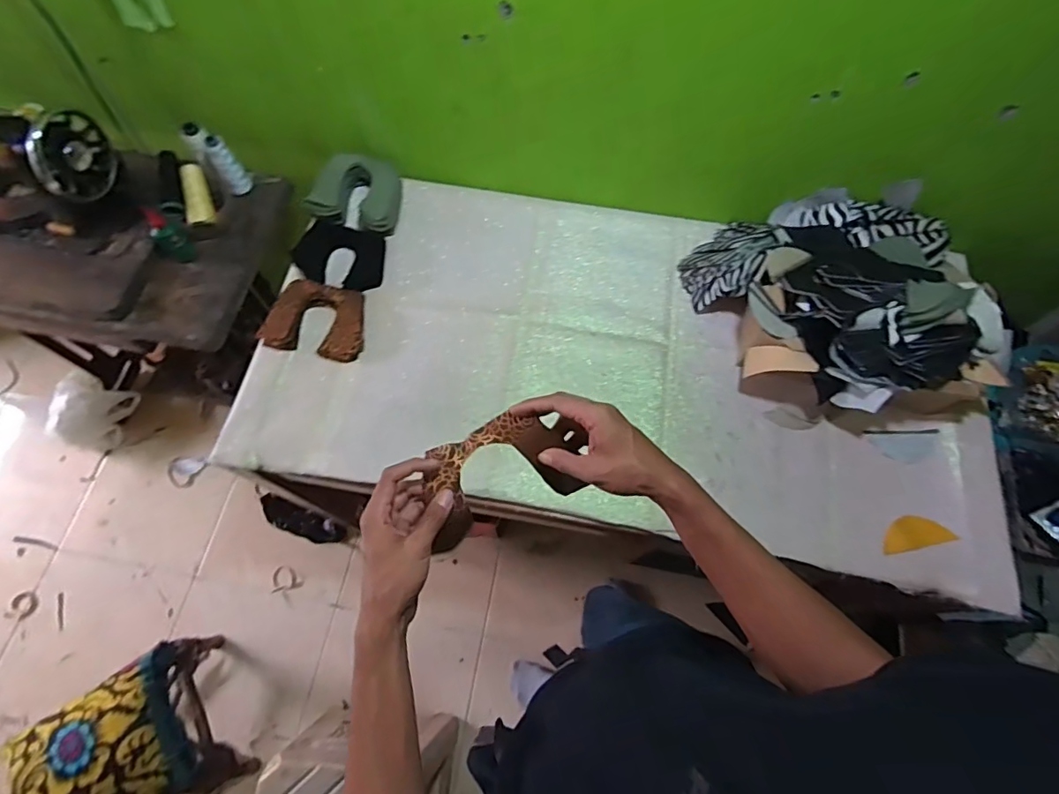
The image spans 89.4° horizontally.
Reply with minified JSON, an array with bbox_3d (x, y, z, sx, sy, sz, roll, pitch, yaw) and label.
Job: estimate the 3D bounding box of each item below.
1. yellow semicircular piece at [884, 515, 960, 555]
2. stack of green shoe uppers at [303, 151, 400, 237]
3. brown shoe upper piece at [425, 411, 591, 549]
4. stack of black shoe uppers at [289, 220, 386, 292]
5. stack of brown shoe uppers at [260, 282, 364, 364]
[{"bbox_3d":[0.569,0.199,0.791,0.097,0.006,0.048,-17,70,9],"label":"yellow semicircular piece"},{"bbox_3d":[-0.315,-0.381,0.998,0.149,0.056,0.148,15,67,5],"label":"stack of green shoe uppers"},{"bbox_3d":[-0.024,0.070,0.526,0.166,0.055,0.089,-21,69,-10],"label":"brown shoe upper piece"},{"bbox_3d":[-0.342,-0.260,0.974,0.153,0.021,0.124,9,67,3],"label":"stack of black shoe uppers"},{"bbox_3d":[-0.366,-0.134,0.917,0.168,0.031,0.134,4,67,1],"label":"stack of brown shoe uppers"}]

